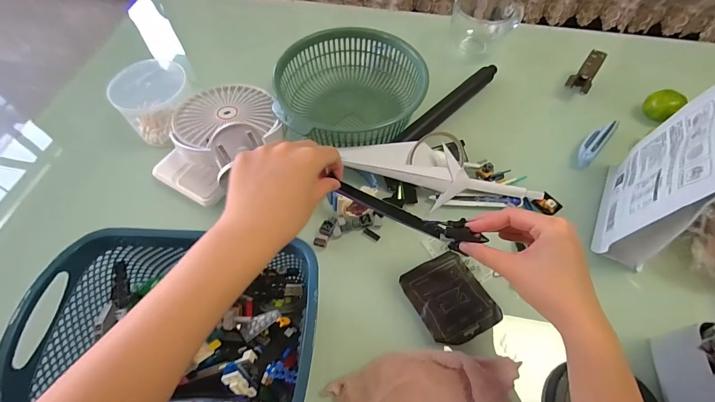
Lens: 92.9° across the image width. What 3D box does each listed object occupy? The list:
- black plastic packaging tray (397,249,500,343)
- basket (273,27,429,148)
[{"bbox_3d":[0.111,0.114,0.407,0.092,0.014,0.098,-25,62,-14],"label":"black plastic packaging tray"},{"bbox_3d":[-0.010,-0.167,0.555,0.226,0.098,0.217,-2,59,-2],"label":"basket"}]

